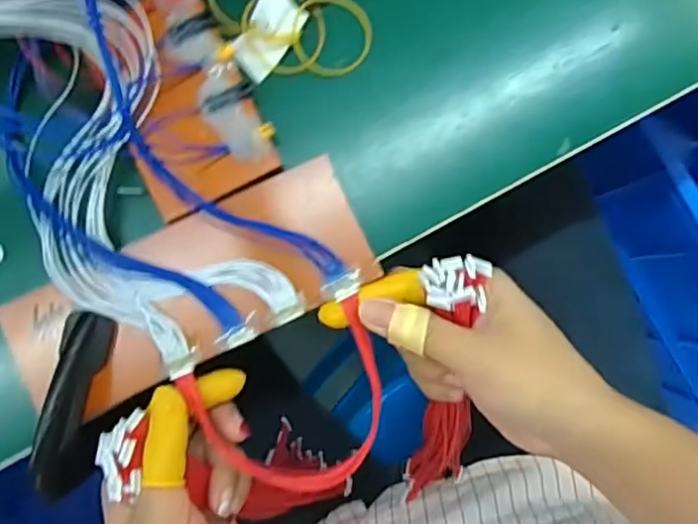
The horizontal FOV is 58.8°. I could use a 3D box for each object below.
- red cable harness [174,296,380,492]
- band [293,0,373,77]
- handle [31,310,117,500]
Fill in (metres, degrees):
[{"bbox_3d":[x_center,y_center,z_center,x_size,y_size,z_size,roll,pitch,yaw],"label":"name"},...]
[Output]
[{"bbox_3d":[-0.023,0.079,0.331,0.094,0.023,0.088,-27,87,0],"label":"red cable harness"},{"bbox_3d":[-0.009,-0.126,0.345,0.044,0.005,0.045,0,92,-14],"label":"band"},{"bbox_3d":[-0.141,0.071,0.312,0.019,0.032,0.090,11,87,2],"label":"handle"}]

